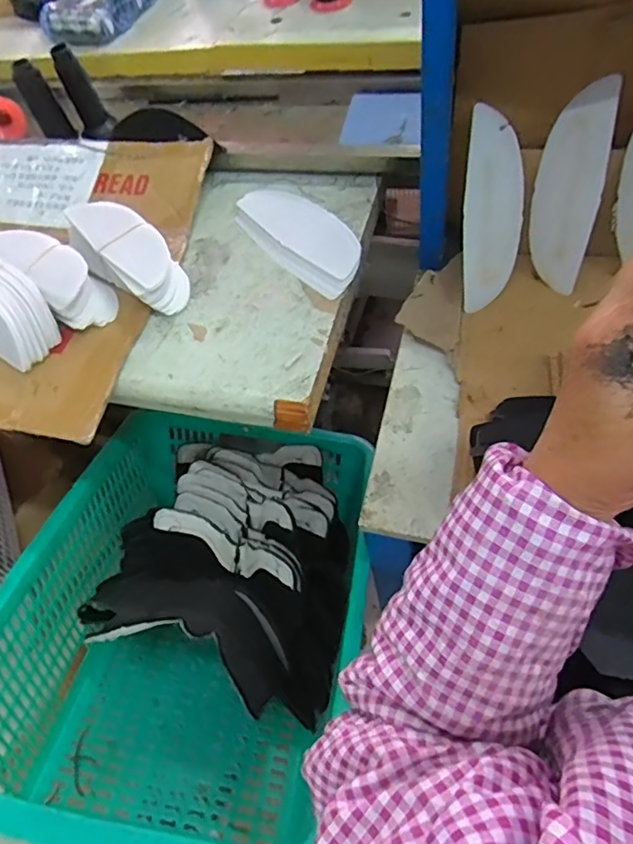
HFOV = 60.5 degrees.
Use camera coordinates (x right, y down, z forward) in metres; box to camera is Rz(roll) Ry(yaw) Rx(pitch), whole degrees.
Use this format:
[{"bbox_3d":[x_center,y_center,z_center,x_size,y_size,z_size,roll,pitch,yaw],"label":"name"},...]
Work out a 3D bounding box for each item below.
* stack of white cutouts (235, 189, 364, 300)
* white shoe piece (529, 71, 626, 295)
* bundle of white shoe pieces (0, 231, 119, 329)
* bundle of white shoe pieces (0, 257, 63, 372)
[{"bbox_3d":[-0.019,-0.246,0.712,0.098,0.014,0.229,-36,60,-12],"label":"stack of white cutouts"},{"bbox_3d":[0.288,-0.267,0.628,0.073,0.213,0.022,25,39,35],"label":"white shoe piece"},{"bbox_3d":[-0.350,-0.199,0.706,0.229,0.042,0.077,36,70,27],"label":"bundle of white shoe pieces"},{"bbox_3d":[-0.403,-0.149,0.682,0.211,0.064,0.090,31,68,25],"label":"bundle of white shoe pieces"}]

